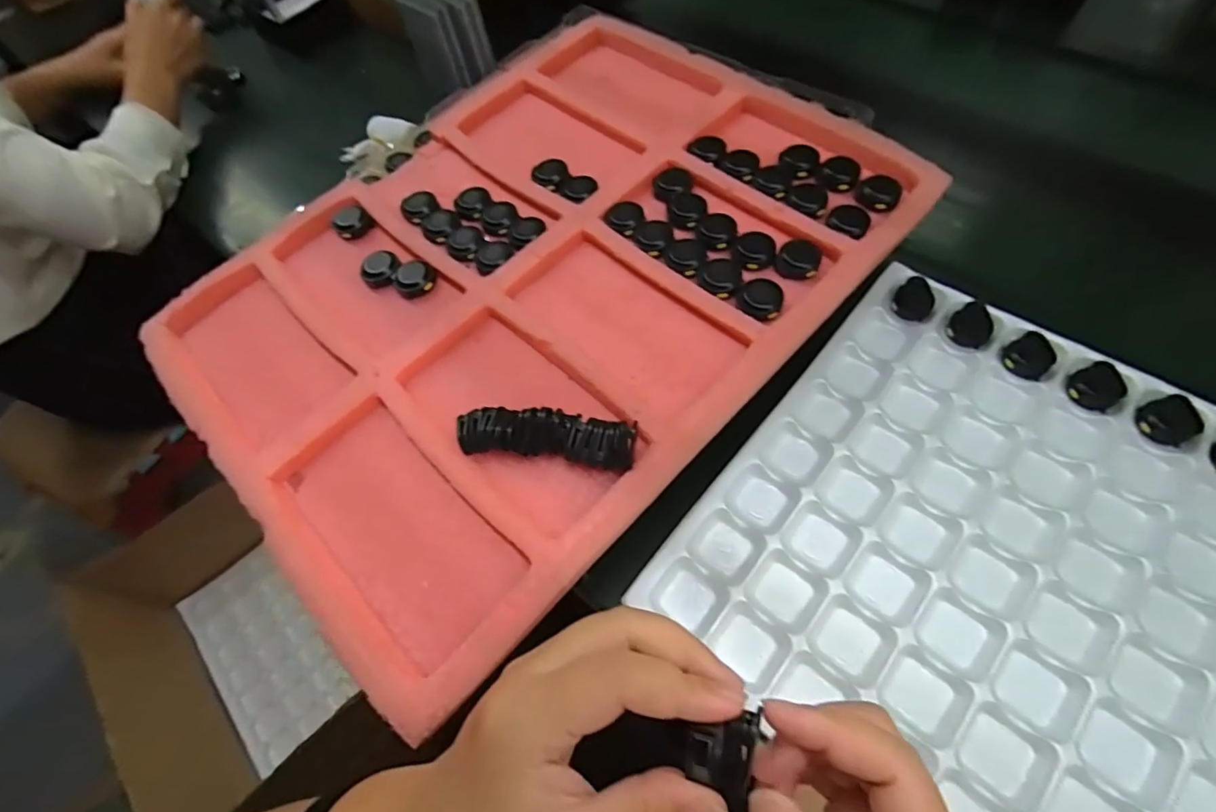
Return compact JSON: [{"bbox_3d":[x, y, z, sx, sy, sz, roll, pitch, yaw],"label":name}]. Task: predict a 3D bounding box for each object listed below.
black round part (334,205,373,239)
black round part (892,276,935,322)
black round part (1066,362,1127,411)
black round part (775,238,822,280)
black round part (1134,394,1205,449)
[{"bbox_3d":[-0.211,-0.151,0.445,0.030,0.009,0.027,39,69,23],"label":"black round part"},{"bbox_3d":[0.247,-0.086,0.431,0.029,0.024,0.024,36,68,22],"label":"black round part"},{"bbox_3d":[0.343,-0.014,0.378,0.024,0.018,0.029,-25,61,-10],"label":"black round part"},{"bbox_3d":[0.134,-0.103,0.379,0.029,0.008,0.031,-2,60,3],"label":"black round part"},{"bbox_3d":[0.376,0.010,0.361,0.027,0.018,0.031,-25,61,-10],"label":"black round part"}]

